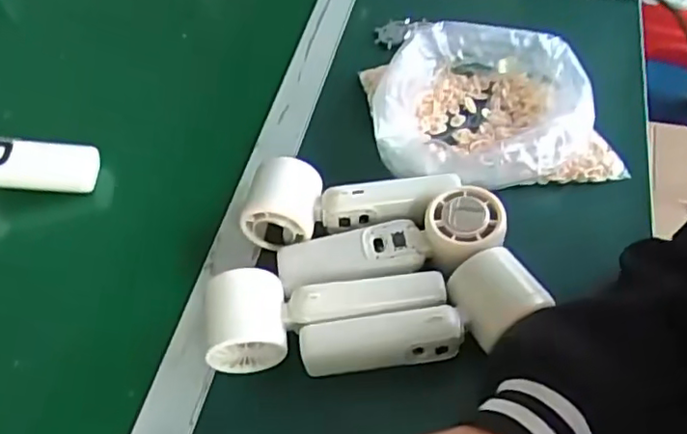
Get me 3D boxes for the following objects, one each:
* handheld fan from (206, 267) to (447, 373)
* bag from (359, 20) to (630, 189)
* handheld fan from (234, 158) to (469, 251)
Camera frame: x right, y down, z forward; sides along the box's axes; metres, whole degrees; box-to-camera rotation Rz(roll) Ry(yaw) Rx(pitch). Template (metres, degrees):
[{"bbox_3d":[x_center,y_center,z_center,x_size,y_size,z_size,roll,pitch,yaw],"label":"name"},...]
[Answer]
[{"bbox_3d":[-0.013,0.065,0.434,0.163,0.048,0.054,-9,53,-1],"label":"handheld fan"},{"bbox_3d":[0.121,-0.102,0.546,0.188,0.050,0.171,-10,53,-2],"label":"bag"},{"bbox_3d":[0.003,-0.009,0.486,0.164,0.045,0.064,4,54,8],"label":"handheld fan"}]

